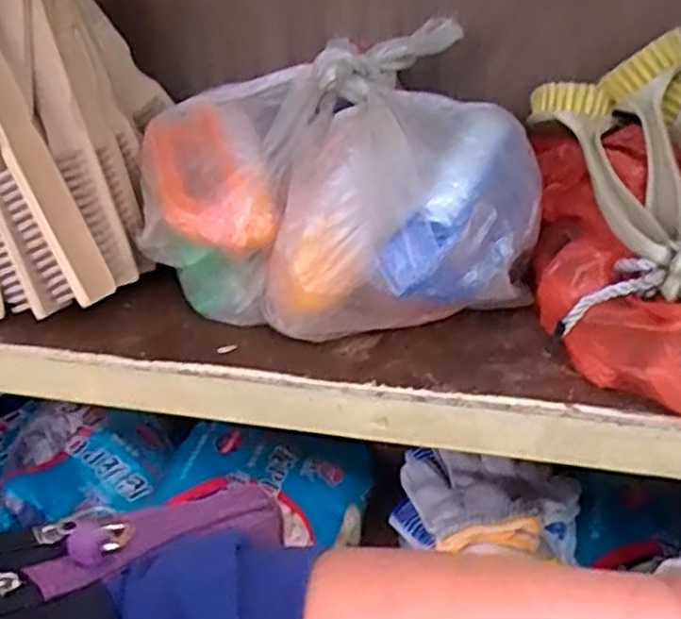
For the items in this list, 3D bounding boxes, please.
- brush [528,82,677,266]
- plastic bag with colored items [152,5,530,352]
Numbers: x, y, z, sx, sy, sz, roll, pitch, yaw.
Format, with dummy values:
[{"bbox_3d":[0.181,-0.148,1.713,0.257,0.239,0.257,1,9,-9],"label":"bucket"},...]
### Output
[{"bbox_3d":[0.160,-0.083,0.429,0.044,0.033,0.182,-4,47,-3],"label":"brush"},{"bbox_3d":[-0.002,-0.075,0.447,0.234,0.139,0.185,-9,29,-12],"label":"plastic bag with colored items"}]

